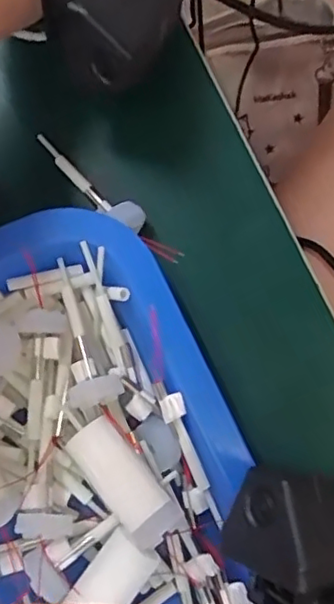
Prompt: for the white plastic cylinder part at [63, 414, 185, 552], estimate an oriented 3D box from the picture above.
[{"bbox_3d":[-0.016,0.066,0.226,0.019,0.018,0.048,-40,82,-4],"label":"white plastic cylinder part"}]

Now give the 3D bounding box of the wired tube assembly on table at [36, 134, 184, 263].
[{"bbox_3d":[-0.027,-0.045,0.260,0.085,0.018,0.011,40,84,7],"label":"wired tube assembly on table"}]

